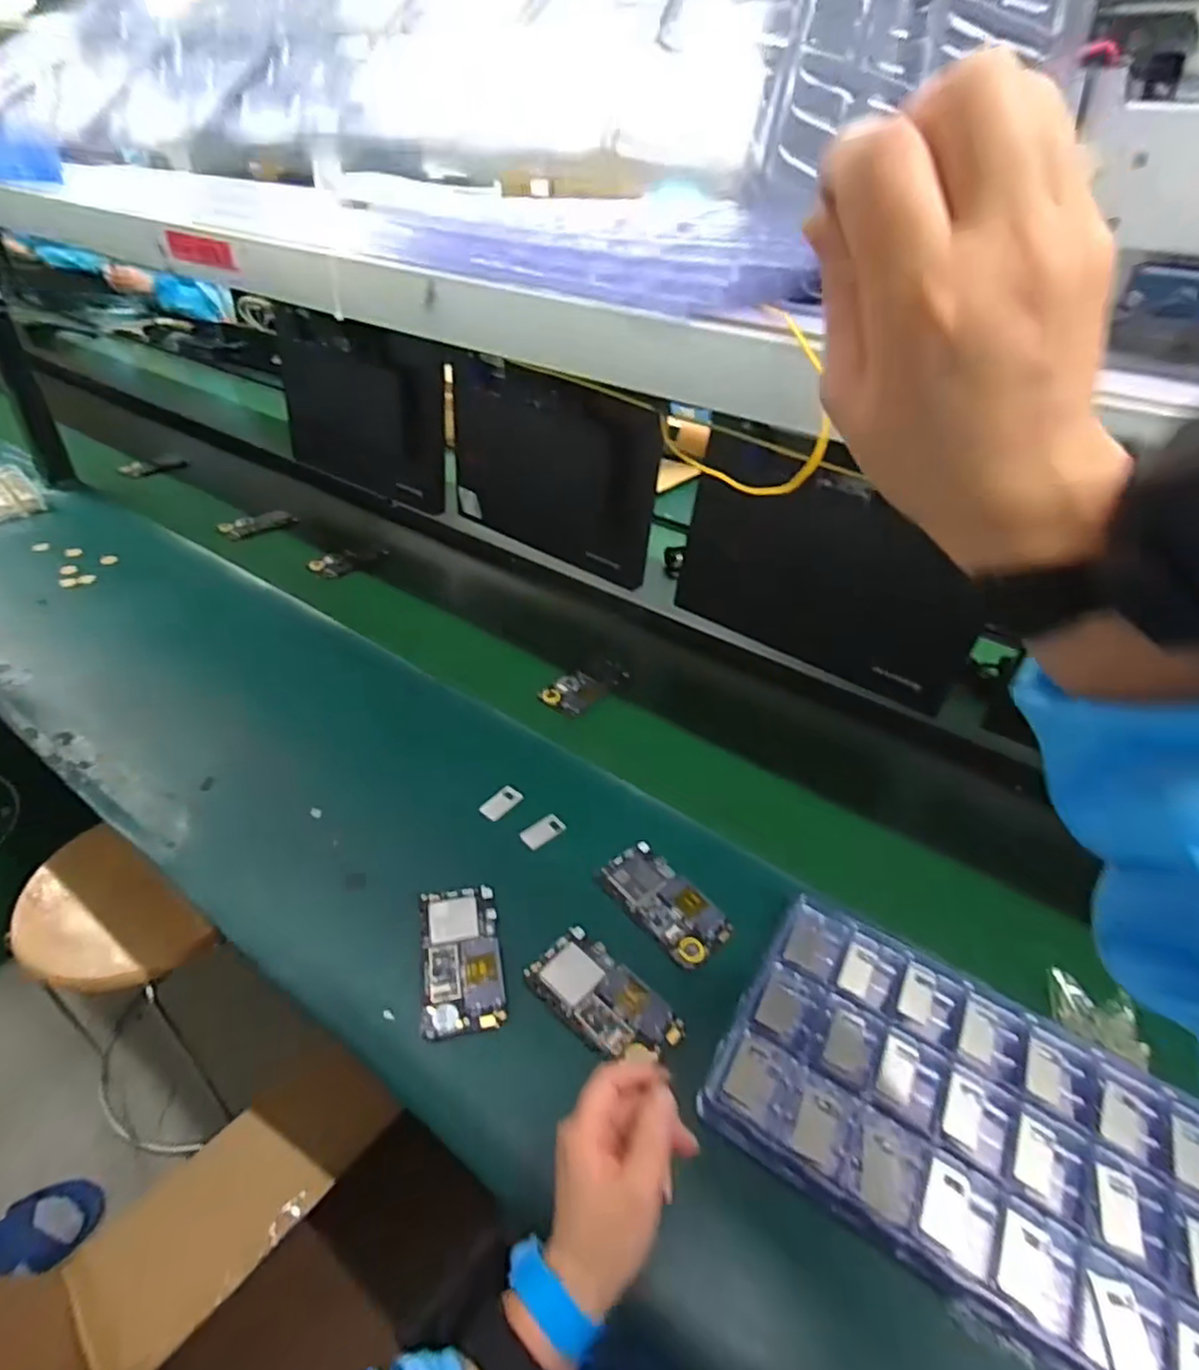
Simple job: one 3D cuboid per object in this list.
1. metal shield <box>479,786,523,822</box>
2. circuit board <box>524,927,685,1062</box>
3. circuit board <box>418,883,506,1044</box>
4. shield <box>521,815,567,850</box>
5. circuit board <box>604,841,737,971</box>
[{"bbox_3d":[-0.104,0.124,0.687,0.027,0.005,0.046,28,43,25],"label":"metal shield"},{"bbox_3d":[0.003,0.258,0.535,0.124,0.010,0.065,29,44,27],"label":"circuit board"},{"bbox_3d":[-0.117,0.231,0.555,0.064,0.012,0.125,-5,39,-13],"label":"circuit board"},{"bbox_3d":[-0.058,0.149,0.663,0.046,0.004,0.026,-28,49,-35],"label":"shield"},{"bbox_3d":[0.061,0.202,0.610,0.069,0.011,0.123,-28,49,-35],"label":"circuit board"}]

